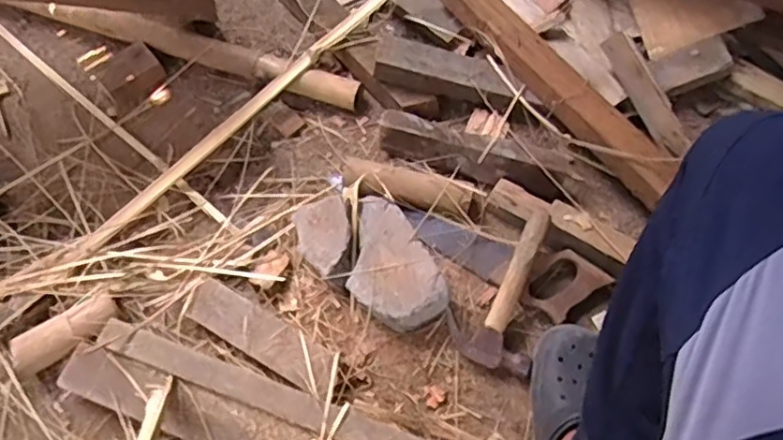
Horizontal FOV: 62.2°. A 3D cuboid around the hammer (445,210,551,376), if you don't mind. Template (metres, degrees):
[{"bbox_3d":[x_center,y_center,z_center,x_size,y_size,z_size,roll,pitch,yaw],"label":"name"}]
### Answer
[{"bbox_3d":[0.157,0.087,0.840,0.116,0.031,0.211,24,84,13],"label":"hammer"}]

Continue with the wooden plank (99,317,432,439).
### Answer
[{"bbox_3d":[-0.116,0.225,0.779,0.509,0.023,0.042,18,64,10],"label":"wooden plank"}]

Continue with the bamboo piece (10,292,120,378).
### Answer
[{"bbox_3d":[-0.422,0.152,0.844,0.144,0.051,0.056,-29,66,-13],"label":"bamboo piece"}]

